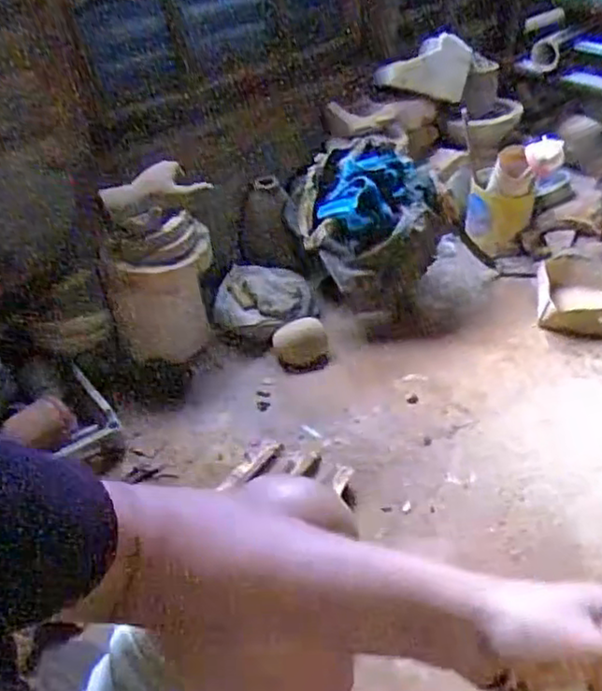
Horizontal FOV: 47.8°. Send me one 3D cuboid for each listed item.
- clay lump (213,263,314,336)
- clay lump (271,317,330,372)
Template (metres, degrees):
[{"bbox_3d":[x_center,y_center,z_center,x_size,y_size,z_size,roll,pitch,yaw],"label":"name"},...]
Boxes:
[{"bbox_3d":[-0.076,-0.107,1.432,0.203,0.077,0.162,-2,38,2],"label":"clay lump"},{"bbox_3d":[0.001,0.000,1.352,0.104,0.073,0.084,-18,40,-18],"label":"clay lump"}]

